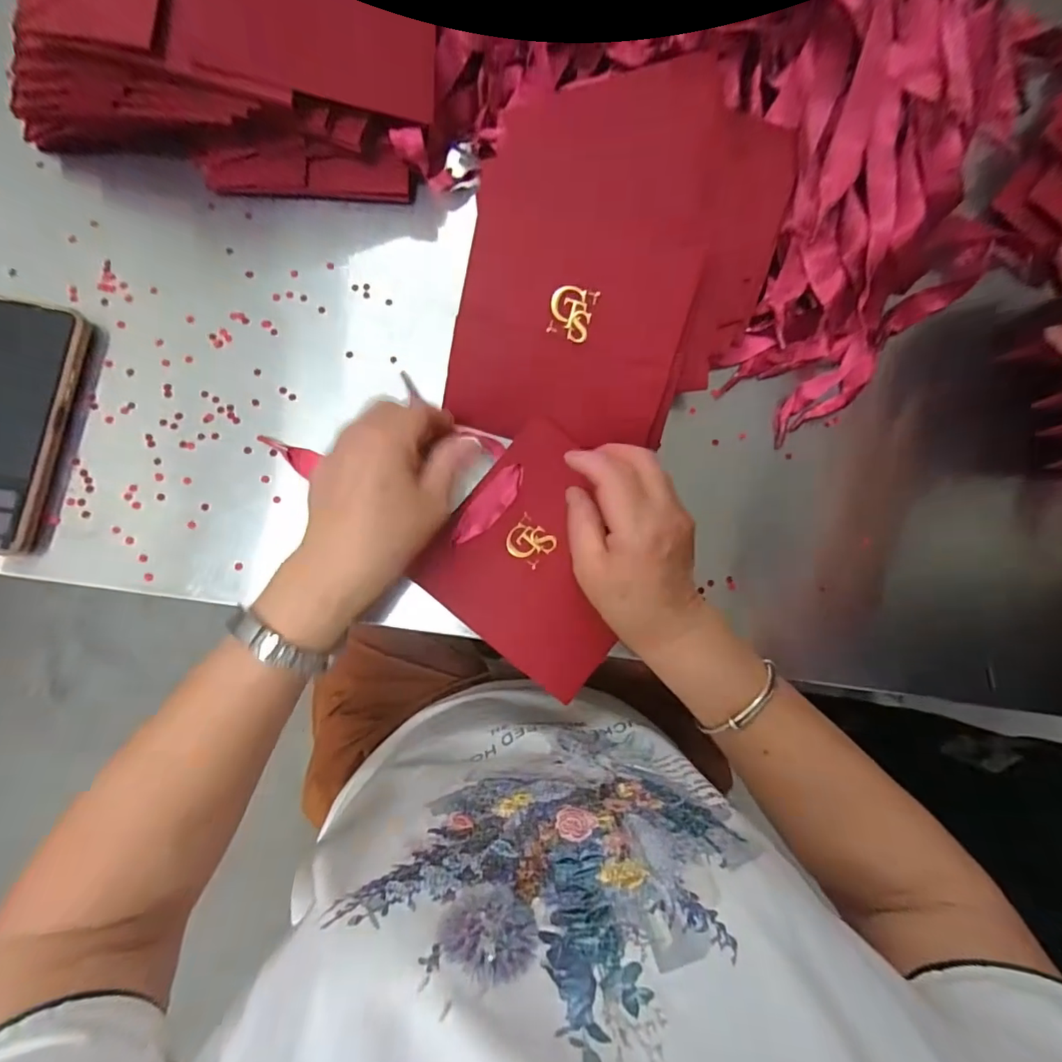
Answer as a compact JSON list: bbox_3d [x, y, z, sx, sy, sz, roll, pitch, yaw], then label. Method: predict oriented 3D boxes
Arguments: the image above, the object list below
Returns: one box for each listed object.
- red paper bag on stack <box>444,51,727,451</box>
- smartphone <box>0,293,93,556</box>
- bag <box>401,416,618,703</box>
[{"bbox_3d":[0.032,-0.154,0.322,0.143,0.010,0.190,11,106,-1],"label":"red paper bag on stack"},{"bbox_3d":[-0.341,-0.070,0.328,0.076,0.019,0.161,10,83,-1],"label":"smartphone"},{"bbox_3d":[0.013,0.019,0.342,0.134,0.023,0.138,38,83,2],"label":"bag"}]

